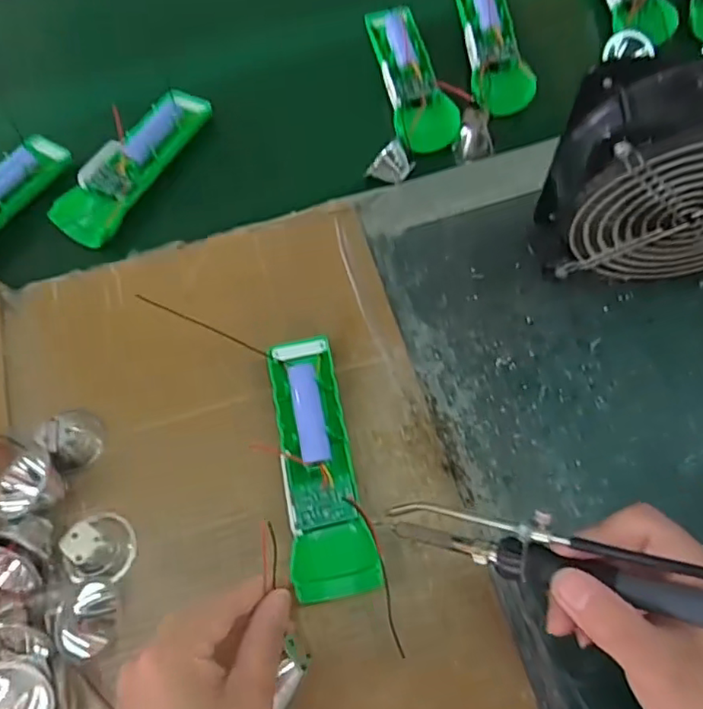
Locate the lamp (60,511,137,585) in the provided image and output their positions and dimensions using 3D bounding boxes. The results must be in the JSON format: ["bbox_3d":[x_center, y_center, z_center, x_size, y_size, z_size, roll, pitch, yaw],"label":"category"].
[{"bbox_3d":[-0.149,0.115,0.349,0.034,0.023,0.040,24,70,13],"label":"lamp"}]

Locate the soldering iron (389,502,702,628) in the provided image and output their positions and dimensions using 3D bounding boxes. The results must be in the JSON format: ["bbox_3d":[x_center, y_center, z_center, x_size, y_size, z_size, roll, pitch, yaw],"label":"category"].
[{"bbox_3d":[0.108,0.093,0.257,0.196,0.024,0.025,8,65,27],"label":"soldering iron"}]

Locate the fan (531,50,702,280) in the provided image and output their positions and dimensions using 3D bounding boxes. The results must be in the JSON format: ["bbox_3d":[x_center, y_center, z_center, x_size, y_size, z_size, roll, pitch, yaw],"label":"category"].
[{"bbox_3d":[0.197,-0.102,0.369,0.144,0.160,0.058,2,66,4],"label":"fan"}]

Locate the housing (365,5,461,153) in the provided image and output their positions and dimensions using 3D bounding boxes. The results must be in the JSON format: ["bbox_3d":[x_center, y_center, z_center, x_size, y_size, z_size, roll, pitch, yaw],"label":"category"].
[{"bbox_3d":[0.049,-0.233,0.490,0.048,0.030,0.140,-12,66,-2],"label":"housing"}]

